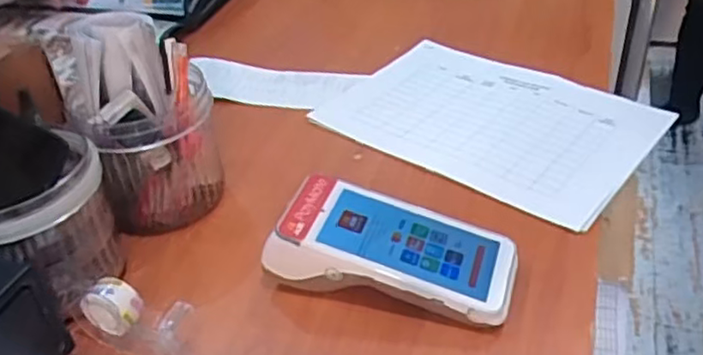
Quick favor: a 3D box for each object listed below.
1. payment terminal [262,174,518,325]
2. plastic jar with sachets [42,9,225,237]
[{"bbox_3d":[0.031,0.052,0.486,0.172,0.055,0.082,7,39,14],"label":"payment terminal"},{"bbox_3d":[-0.168,-0.045,0.549,0.107,0.155,0.099,-3,37,2],"label":"plastic jar with sachets"}]

